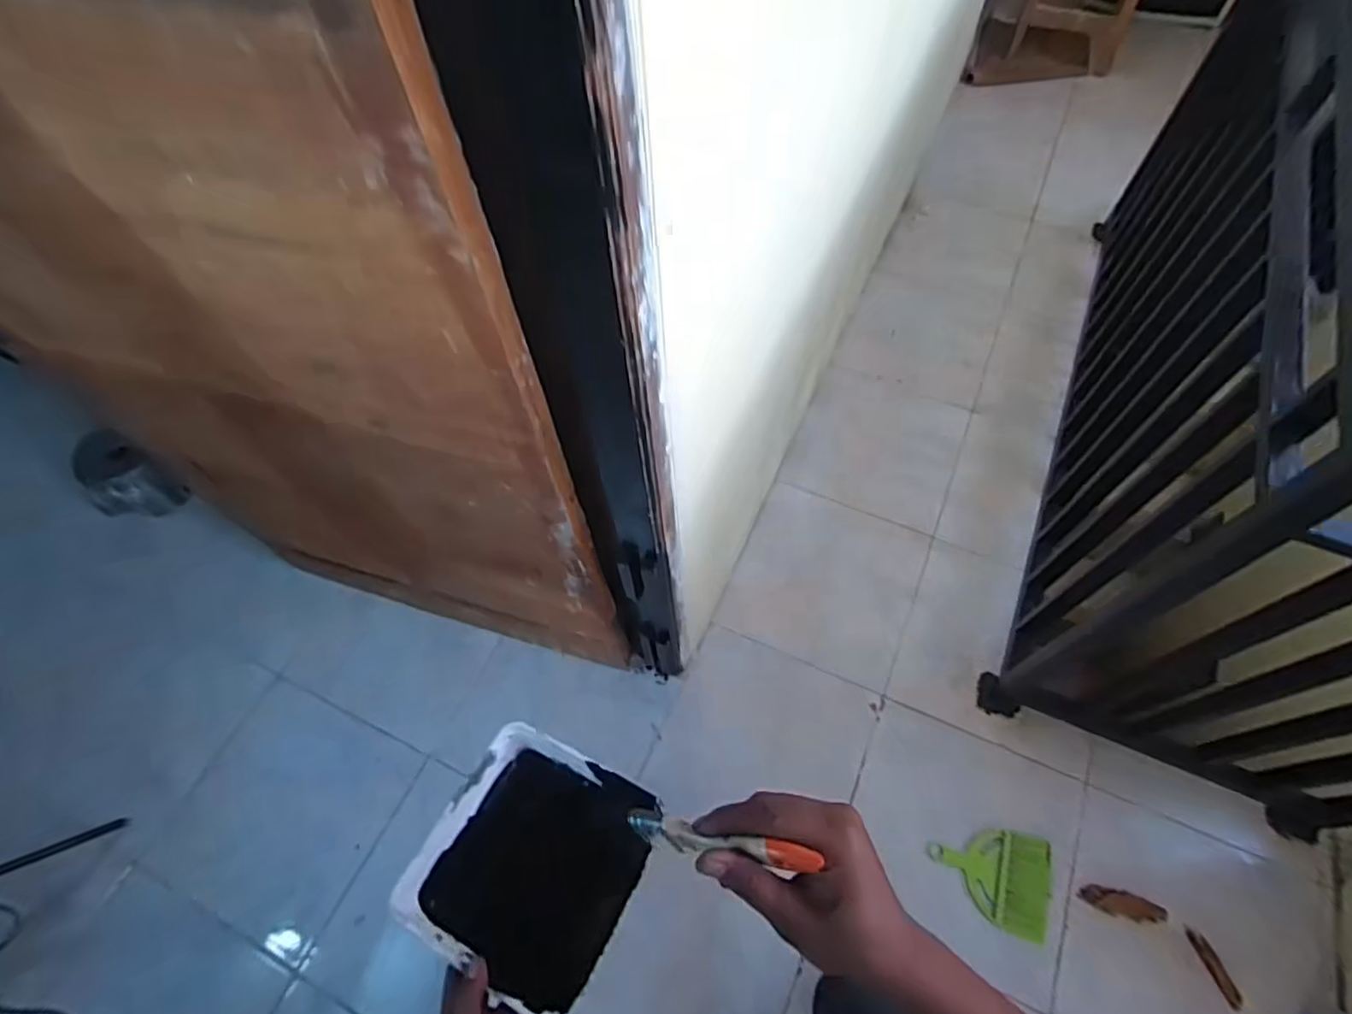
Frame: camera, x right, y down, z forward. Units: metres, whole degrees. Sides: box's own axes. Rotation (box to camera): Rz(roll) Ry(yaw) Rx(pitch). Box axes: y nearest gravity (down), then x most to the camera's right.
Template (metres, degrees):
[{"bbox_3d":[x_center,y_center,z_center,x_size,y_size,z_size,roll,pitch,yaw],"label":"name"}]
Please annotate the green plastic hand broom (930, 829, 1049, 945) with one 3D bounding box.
[{"bbox_3d":[0.560,0.645,1.172,0.198,0.032,0.160,18,65,11],"label":"green plastic hand broom"}]

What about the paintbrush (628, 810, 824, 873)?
[{"bbox_3d":[0.025,0.210,0.416,0.135,0.012,0.018,-8,57,36],"label":"paintbrush"}]

